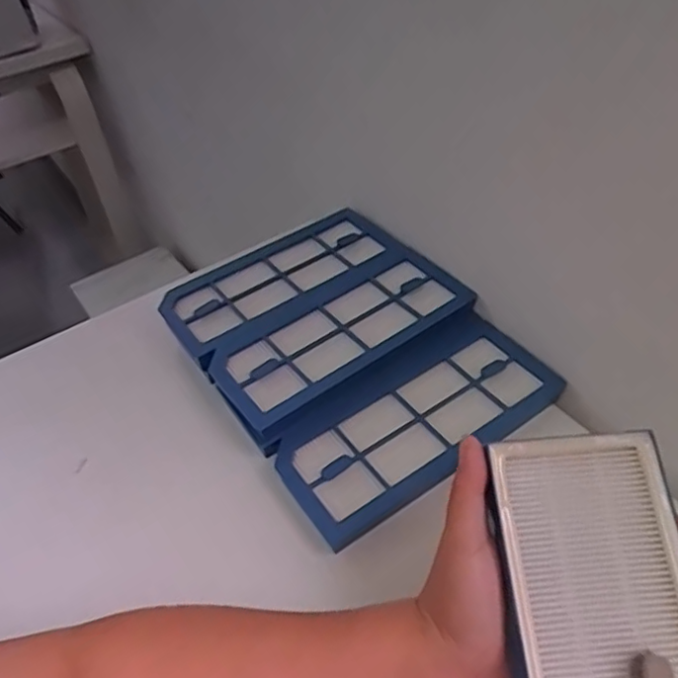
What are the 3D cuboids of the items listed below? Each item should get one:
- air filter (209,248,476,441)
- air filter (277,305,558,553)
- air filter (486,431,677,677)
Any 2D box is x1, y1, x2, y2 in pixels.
[{"bbox_3d":[0.005,-0.005,0.481,0.207,0.017,0.090,-29,49,-23],"label":"air filter"},{"bbox_3d":[0.057,0.055,0.434,0.204,0.021,0.090,-30,50,-24],"label":"air filter"},{"bbox_3d":[0.121,0.142,0.265,0.089,0.017,0.196,-2,67,2],"label":"air filter"}]

